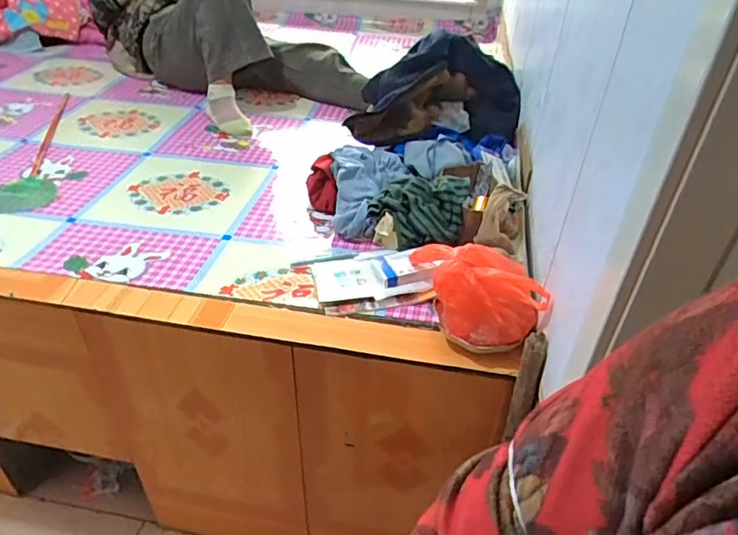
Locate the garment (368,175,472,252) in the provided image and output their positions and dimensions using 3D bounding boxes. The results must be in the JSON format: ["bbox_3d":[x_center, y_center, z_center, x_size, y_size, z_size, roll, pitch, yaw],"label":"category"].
[{"bbox_3d":[0.098,-0.122,1.079,0.186,0.093,0.165,10,38,10],"label":"garment"}]

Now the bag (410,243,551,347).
[{"bbox_3d":[0.166,0.027,0.874,0.231,0.119,0.154,14,39,15],"label":"bag"}]

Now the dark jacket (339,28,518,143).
[{"bbox_3d":[0.189,-0.485,1.434,0.424,0.214,0.295,13,39,13],"label":"dark jacket"}]

